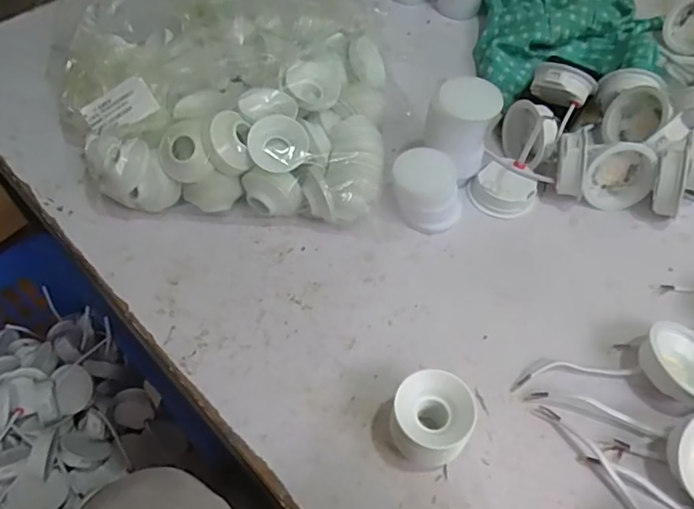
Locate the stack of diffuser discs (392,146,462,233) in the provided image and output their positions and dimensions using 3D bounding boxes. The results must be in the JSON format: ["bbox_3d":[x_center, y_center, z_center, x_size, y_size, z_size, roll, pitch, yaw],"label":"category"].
[{"bbox_3d":[0.079,-0.062,0.544,0.068,0.056,0.056,9,54,6],"label":"stack of diffuser discs"}]

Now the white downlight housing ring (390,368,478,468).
[{"bbox_3d":[0.061,0.124,0.407,0.058,0.054,0.057,0,54,-1],"label":"white downlight housing ring"}]

